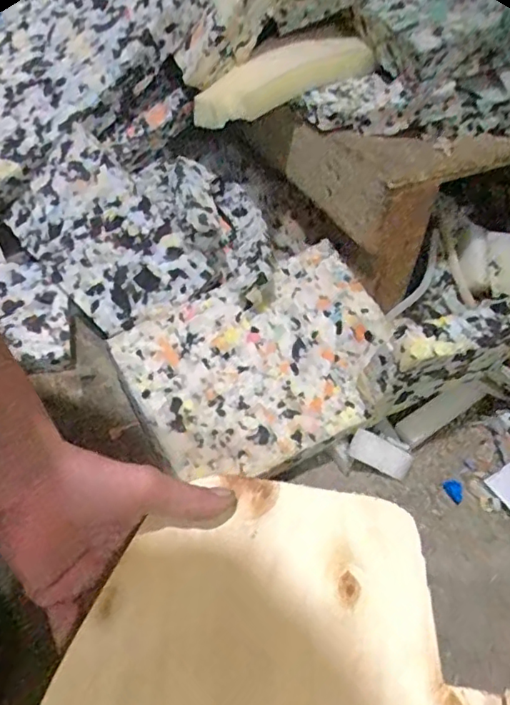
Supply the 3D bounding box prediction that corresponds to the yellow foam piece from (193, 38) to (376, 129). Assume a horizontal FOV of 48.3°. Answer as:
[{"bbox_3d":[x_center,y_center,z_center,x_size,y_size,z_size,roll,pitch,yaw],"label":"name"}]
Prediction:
[{"bbox_3d":[0.030,-0.320,0.668,0.221,0.045,0.065,-22,50,-5],"label":"yellow foam piece"}]

